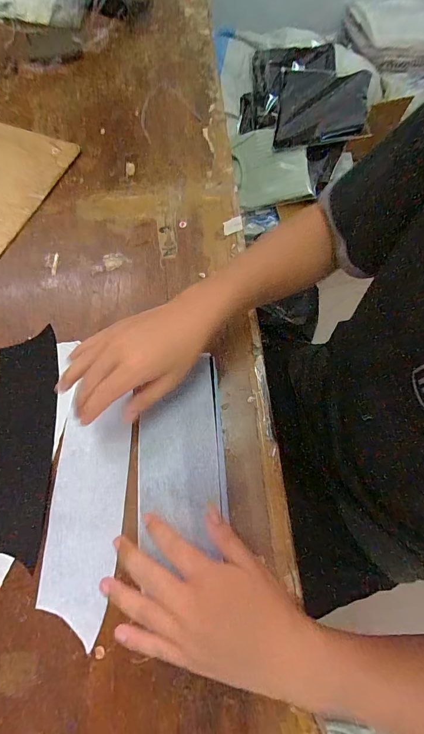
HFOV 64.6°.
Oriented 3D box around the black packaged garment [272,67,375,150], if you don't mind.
[{"bbox_3d":[0.353,-0.845,1.089,0.273,0.029,0.269,5,81,13],"label":"black packaged garment"}]

